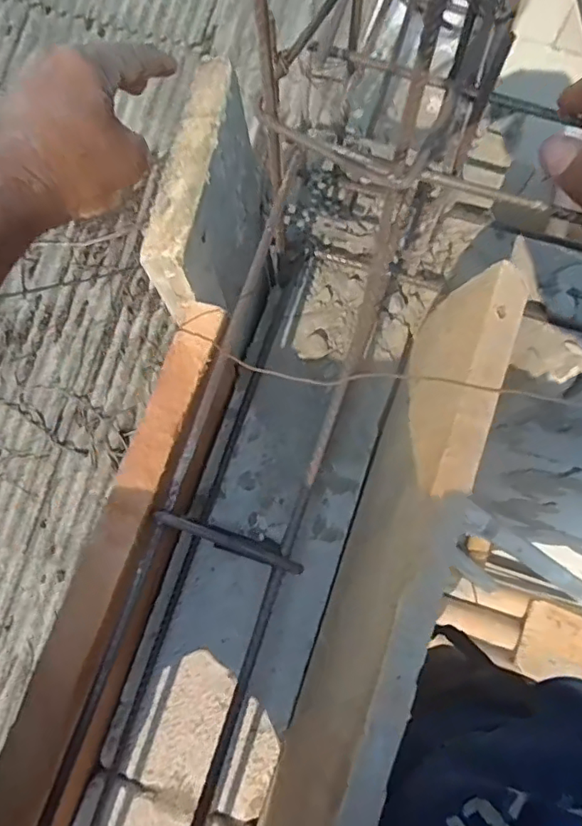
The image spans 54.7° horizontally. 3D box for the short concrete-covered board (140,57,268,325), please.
[{"bbox_3d":[-0.039,-0.092,0.280,0.025,0.090,0.105,15,77,4],"label":"short concrete-covered board"}]

